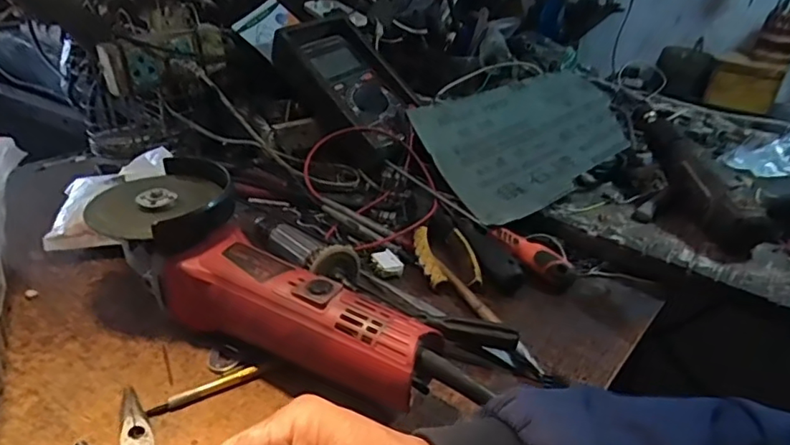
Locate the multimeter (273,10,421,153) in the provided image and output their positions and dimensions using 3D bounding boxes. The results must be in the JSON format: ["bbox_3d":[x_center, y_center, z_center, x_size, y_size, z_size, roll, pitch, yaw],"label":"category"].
[{"bbox_3d":[-0.051,-0.170,0.678,0.108,0.037,0.204,-33,73,-31],"label":"multimeter"}]

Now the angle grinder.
[{"bbox_3d":[-0.080,0.045,0.411,0.318,0.088,0.100,17,34,19],"label":"angle grinder"}]

